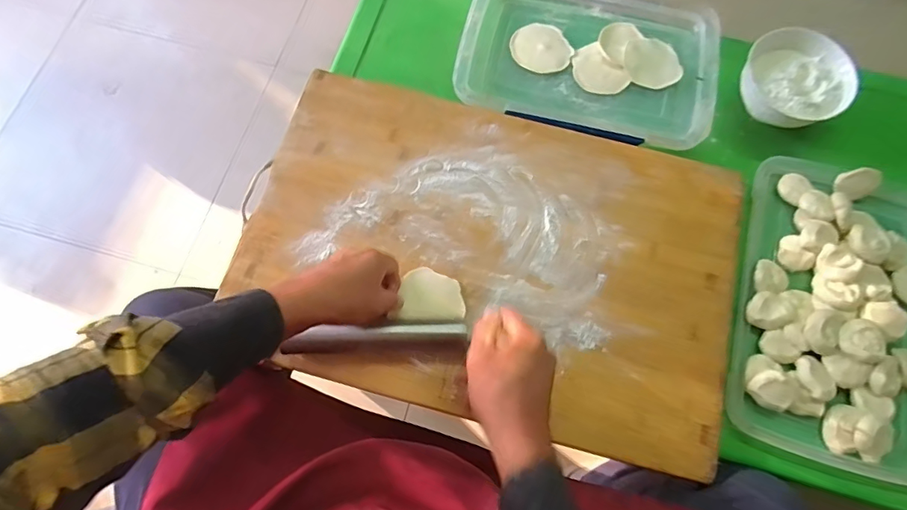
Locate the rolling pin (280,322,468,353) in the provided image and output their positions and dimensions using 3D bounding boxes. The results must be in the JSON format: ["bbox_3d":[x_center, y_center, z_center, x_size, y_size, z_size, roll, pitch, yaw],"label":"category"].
[{"bbox_3d":[-0.082,0.086,0.506,0.190,0.018,0.020,-4,73,-5],"label":"rolling pin"}]

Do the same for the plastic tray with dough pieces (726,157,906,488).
[{"bbox_3d":[0.486,0.063,0.588,0.252,0.047,0.382,17,74,5],"label":"plastic tray with dough pieces"}]

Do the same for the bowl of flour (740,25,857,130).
[{"bbox_3d":[0.461,-0.234,0.649,0.136,0.062,0.132,0,73,0],"label":"bowl of flour"}]

